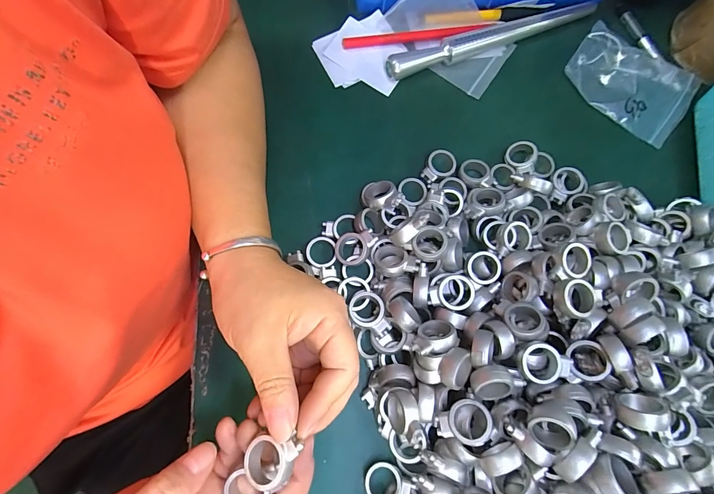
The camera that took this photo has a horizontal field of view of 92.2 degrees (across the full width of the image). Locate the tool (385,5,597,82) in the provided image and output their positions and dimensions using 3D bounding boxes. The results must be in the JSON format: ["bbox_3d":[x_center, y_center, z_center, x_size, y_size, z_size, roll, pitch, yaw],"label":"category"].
[{"bbox_3d":[0.136,-0.208,0.340,0.230,0.018,0.017,-21,78,-10],"label":"tool"}]

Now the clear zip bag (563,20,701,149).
[{"bbox_3d":[0.271,-0.162,0.344,0.120,0.011,0.076,34,89,2],"label":"clear zip bag"}]

